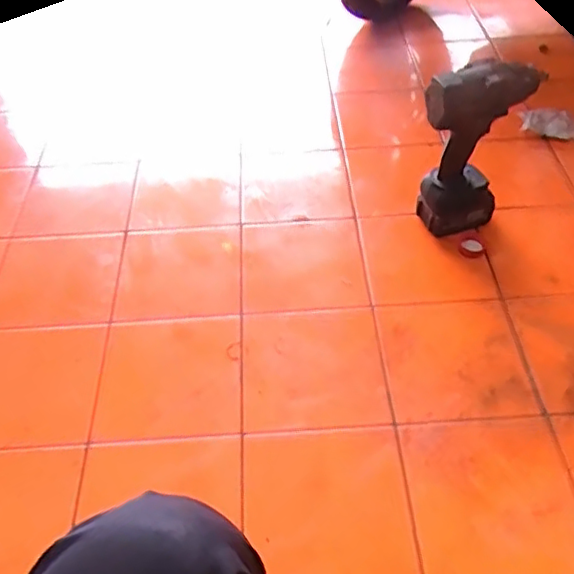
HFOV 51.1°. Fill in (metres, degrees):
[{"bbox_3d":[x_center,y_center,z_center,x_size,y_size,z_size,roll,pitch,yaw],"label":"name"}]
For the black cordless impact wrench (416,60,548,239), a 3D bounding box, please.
[{"bbox_3d":[0.284,-0.203,0.923,0.157,0.278,0.073,-21,52,-16],"label":"black cordless impact wrench"}]

